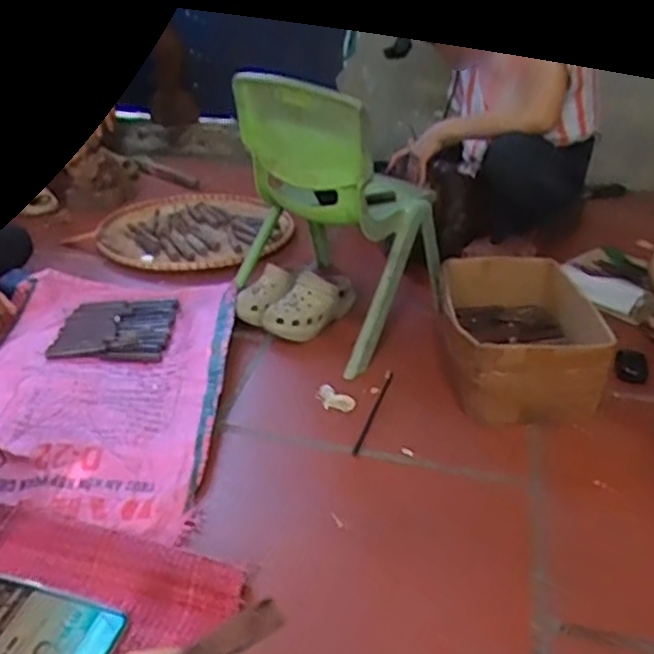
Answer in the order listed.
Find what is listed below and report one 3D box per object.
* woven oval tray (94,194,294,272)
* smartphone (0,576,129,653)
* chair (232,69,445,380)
[{"bbox_3d":[-0.350,-0.257,1.758,0.490,0.040,0.488,-5,31,-10],"label":"woven oval tray"},{"bbox_3d":[-0.259,0.269,0.597,0.147,0.011,0.077,8,31,13],"label":"smartphone"},{"bbox_3d":[0.018,-0.222,1.255,0.288,0.473,0.355,-25,39,-37],"label":"chair"}]

